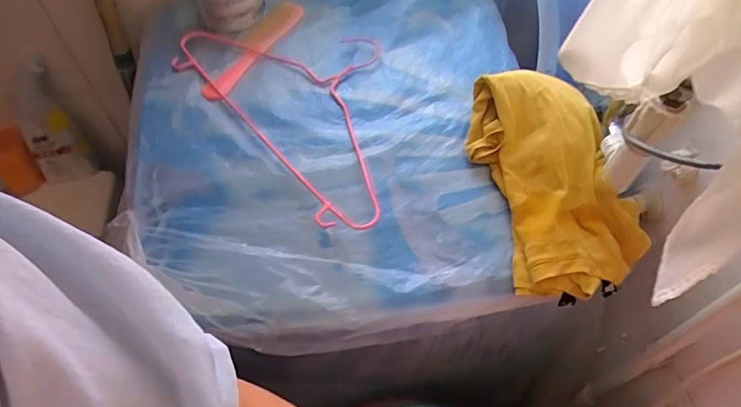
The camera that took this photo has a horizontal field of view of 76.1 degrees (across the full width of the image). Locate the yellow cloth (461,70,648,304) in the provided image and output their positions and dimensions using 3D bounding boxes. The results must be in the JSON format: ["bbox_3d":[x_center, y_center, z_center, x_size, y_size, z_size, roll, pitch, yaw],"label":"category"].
[{"bbox_3d":[0.206,-0.030,0.538,0.153,0.055,0.267,-15,82,-2],"label":"yellow cloth"}]

